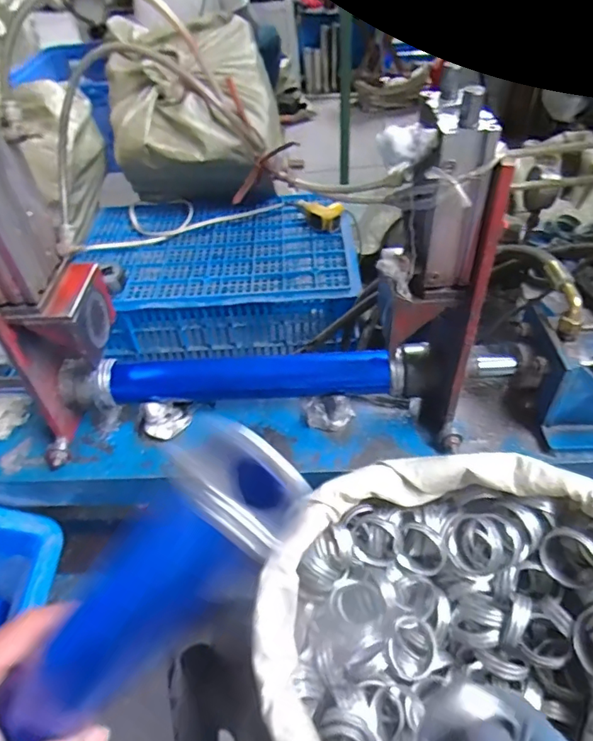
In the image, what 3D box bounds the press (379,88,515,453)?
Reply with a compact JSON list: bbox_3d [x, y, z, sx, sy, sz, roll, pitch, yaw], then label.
[{"bbox_3d":[0.137,-0.067,0.492,0.094,0.340,0.075,13,47,17],"label":"press"}]

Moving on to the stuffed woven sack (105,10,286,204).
[{"bbox_3d":[-0.225,-0.555,1.169,0.349,0.360,0.289,-2,44,3],"label":"stuffed woven sack"}]

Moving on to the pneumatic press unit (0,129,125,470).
[{"bbox_3d":[-0.247,-0.070,0.507,0.110,0.347,0.108,-12,45,-7],"label":"pneumatic press unit"}]

